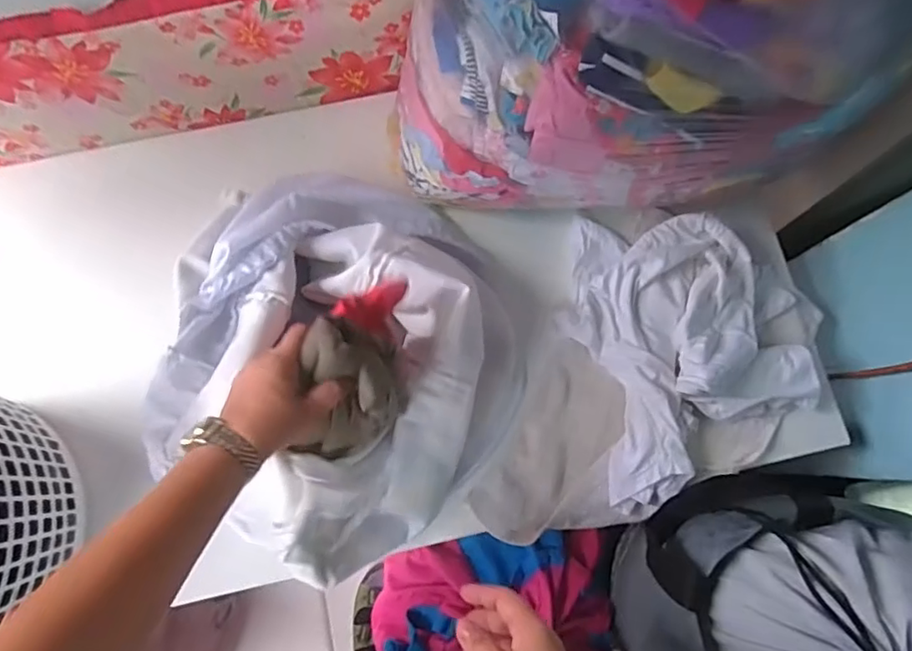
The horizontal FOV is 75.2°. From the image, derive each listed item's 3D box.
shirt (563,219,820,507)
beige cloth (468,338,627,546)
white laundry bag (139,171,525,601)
[{"bbox_3d":[0.290,0.011,0.715,0.295,0.055,0.327,-17,78,-4],"label":"shirt"},{"bbox_3d":[0.113,0.145,0.716,0.119,0.032,0.237,32,79,7],"label":"beige cloth"},{"bbox_3d":[-0.118,0.025,0.657,0.393,0.171,0.377,39,80,8],"label":"white laundry bag"}]

